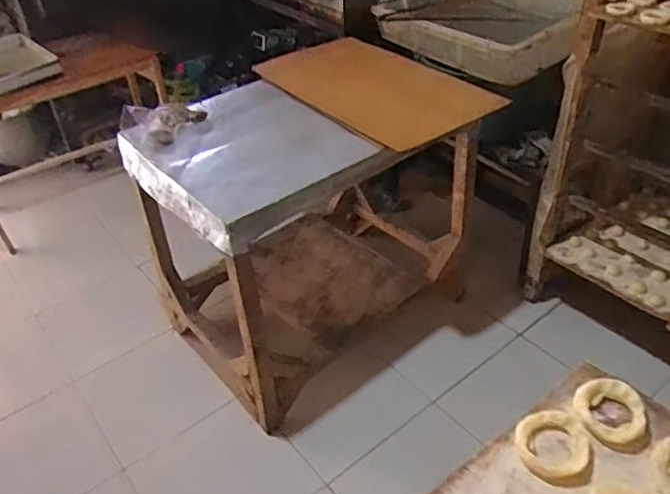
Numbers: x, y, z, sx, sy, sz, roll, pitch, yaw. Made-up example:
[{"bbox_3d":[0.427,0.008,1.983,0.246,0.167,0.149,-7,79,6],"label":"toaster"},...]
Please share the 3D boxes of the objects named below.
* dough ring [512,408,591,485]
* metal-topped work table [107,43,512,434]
[{"bbox_3d":[0.206,0.185,0.559,0.066,0.011,0.071,-2,39,2],"label":"dough ring"},{"bbox_3d":[-0.084,-0.103,1.860,0.903,0.729,0.684,-27,45,-26],"label":"metal-topped work table"}]

